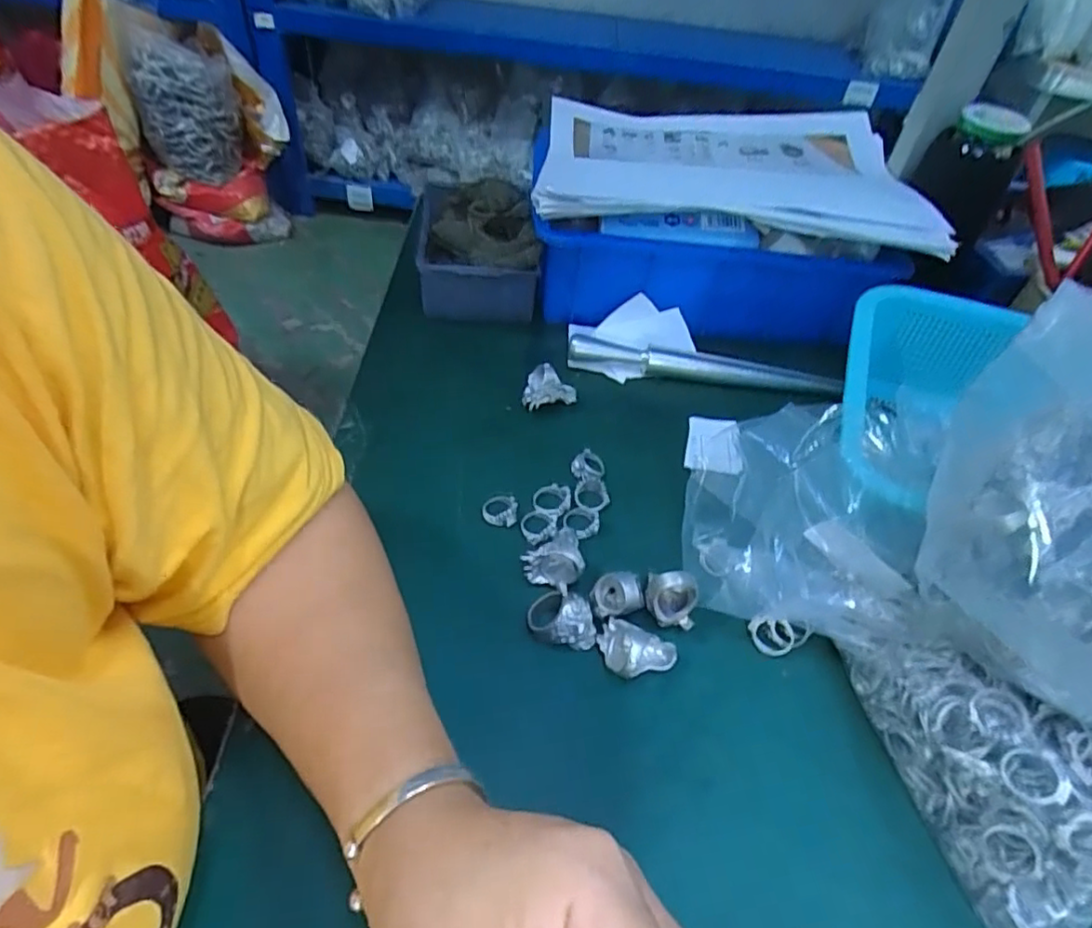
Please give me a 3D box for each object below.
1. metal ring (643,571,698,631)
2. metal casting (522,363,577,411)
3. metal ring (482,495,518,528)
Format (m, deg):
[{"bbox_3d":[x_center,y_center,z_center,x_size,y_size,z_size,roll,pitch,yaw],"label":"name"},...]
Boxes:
[{"bbox_3d":[0.067,0.073,0.338,0.028,0.035,0.019,17,48,10],"label":"metal ring"},{"bbox_3d":[0.002,-0.055,0.448,0.039,0.032,0.019,-16,51,-20],"label":"metal casting"},{"bbox_3d":[-0.028,0.029,0.385,0.021,0.008,0.018,6,47,-1],"label":"metal ring"}]

